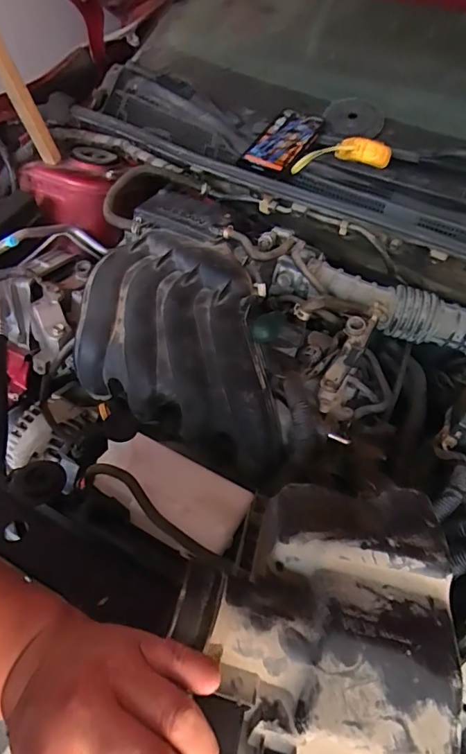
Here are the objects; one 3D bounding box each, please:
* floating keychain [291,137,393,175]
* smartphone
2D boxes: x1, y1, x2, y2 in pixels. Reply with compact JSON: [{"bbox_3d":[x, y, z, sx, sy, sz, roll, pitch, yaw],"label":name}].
[{"bbox_3d":[0.162,-0.335,0.699,0.143,0.043,0.041,0,44,10],"label":"floating keychain"},{"bbox_3d":[0.079,-0.374,0.739,0.076,0.011,0.147,34,72,19],"label":"smartphone"}]

